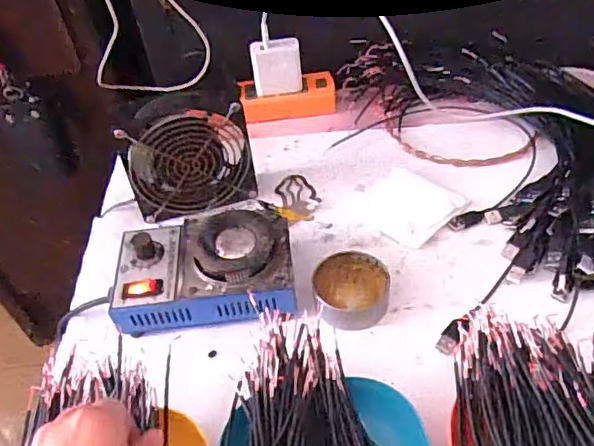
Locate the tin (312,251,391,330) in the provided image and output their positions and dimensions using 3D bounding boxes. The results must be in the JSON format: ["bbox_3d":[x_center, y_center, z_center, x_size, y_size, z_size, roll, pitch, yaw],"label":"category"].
[{"bbox_3d":[0.047,0.055,0.488,0.062,0.025,0.067,-3,46,4],"label":"tin"}]

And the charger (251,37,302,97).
[{"bbox_3d":[-0.023,-0.182,0.666,0.054,0.059,0.026,-7,46,0],"label":"charger"}]

